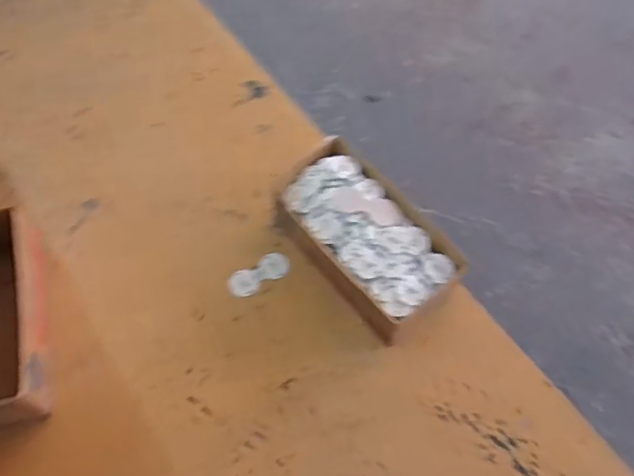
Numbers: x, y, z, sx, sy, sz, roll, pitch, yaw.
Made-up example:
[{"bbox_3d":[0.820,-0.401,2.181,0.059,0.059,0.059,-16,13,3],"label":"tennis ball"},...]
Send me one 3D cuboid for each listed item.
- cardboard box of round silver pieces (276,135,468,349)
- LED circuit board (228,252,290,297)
[{"bbox_3d":[0.097,-0.004,1.254,0.231,0.136,0.446,-34,70,-17],"label":"cardboard box of round silver pieces"},{"bbox_3d":[-0.131,0.083,1.281,0.144,0.006,0.067,-30,69,-15],"label":"LED circuit board"}]

